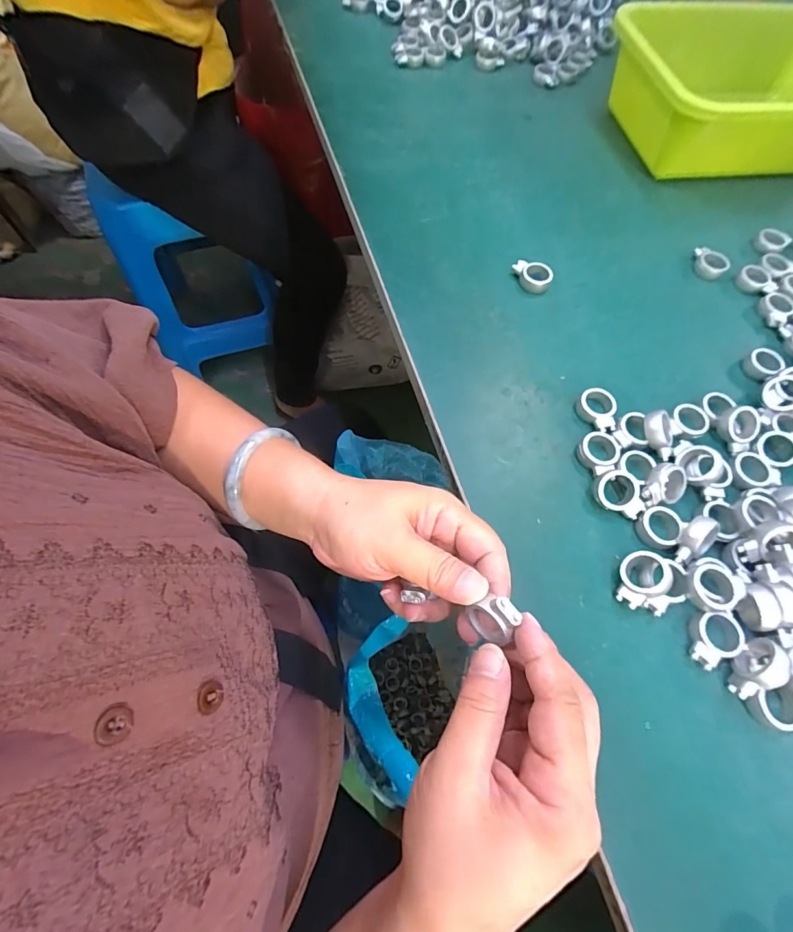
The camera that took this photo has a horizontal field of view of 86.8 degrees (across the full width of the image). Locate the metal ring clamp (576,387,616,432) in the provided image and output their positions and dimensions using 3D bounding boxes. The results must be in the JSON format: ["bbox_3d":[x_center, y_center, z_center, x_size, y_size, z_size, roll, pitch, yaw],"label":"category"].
[{"bbox_3d":[0.144,-0.039,0.300,0.023,0.011,0.032,-3,65,-4],"label":"metal ring clamp"}]

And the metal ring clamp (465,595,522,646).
[{"bbox_3d":[0.050,0.072,0.202,0.022,0.028,0.010,46,48,16],"label":"metal ring clamp"}]

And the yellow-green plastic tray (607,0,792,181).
[{"bbox_3d":[0.365,-0.388,0.438,0.296,0.084,0.204,-6,65,-6],"label":"yellow-green plastic tray"}]

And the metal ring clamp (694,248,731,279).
[{"bbox_3d":[0.280,-0.182,0.375,0.031,0.012,0.025,34,68,13],"label":"metal ring clamp"}]

